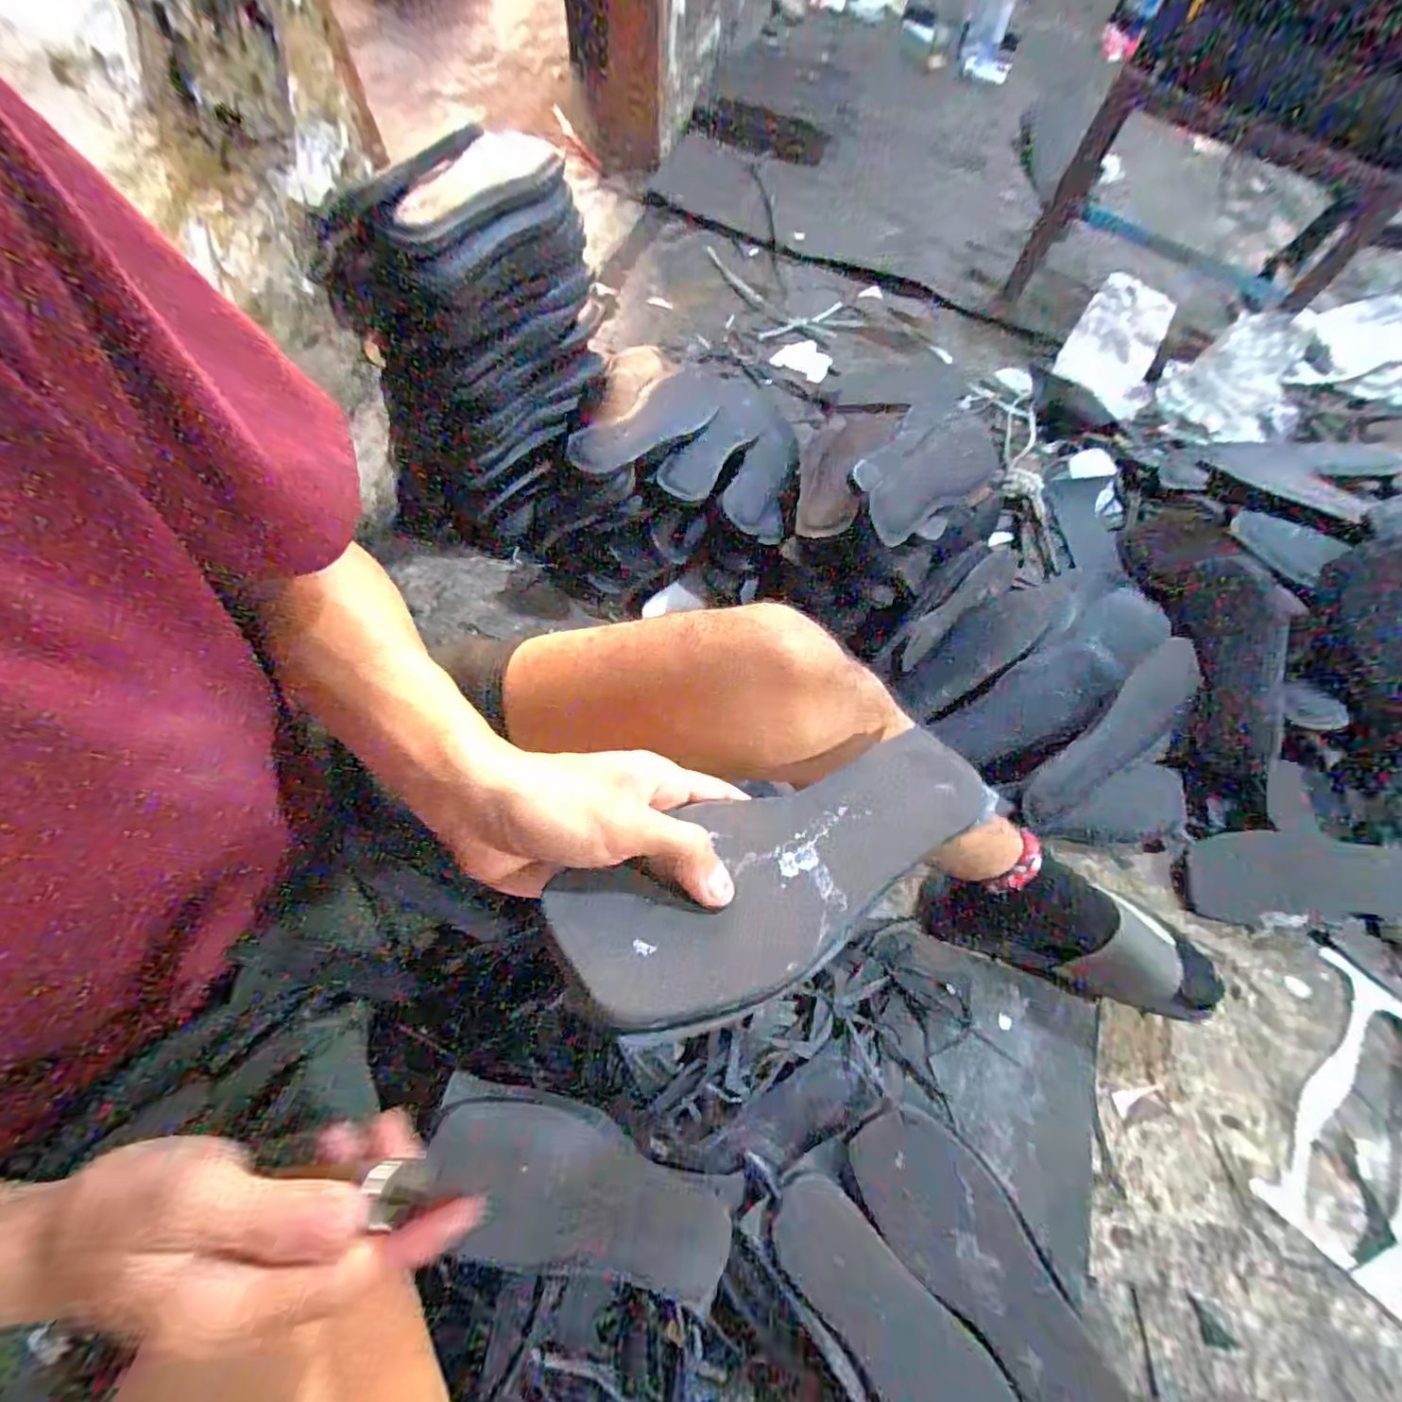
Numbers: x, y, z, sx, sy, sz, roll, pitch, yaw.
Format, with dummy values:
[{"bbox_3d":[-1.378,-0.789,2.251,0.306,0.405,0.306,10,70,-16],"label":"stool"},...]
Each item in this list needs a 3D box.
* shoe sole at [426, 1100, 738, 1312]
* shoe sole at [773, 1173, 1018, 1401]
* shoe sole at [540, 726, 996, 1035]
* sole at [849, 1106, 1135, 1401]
[{"bbox_3d":[-0.084,0.356,0.415,0.227,0.024,0.087,32,68,-12],"label":"shoe sole"},{"bbox_3d":[0.148,0.471,0.421,0.088,0.011,0.242,-35,73,-16],"label":"shoe sole"},{"bbox_3d":[0.048,0.073,0.278,0.229,0.017,0.079,-21,66,-27],"label":"shoe sole"},{"bbox_3d":[0.223,0.435,0.461,0.100,0.009,0.235,-32,69,-32],"label":"sole"}]

